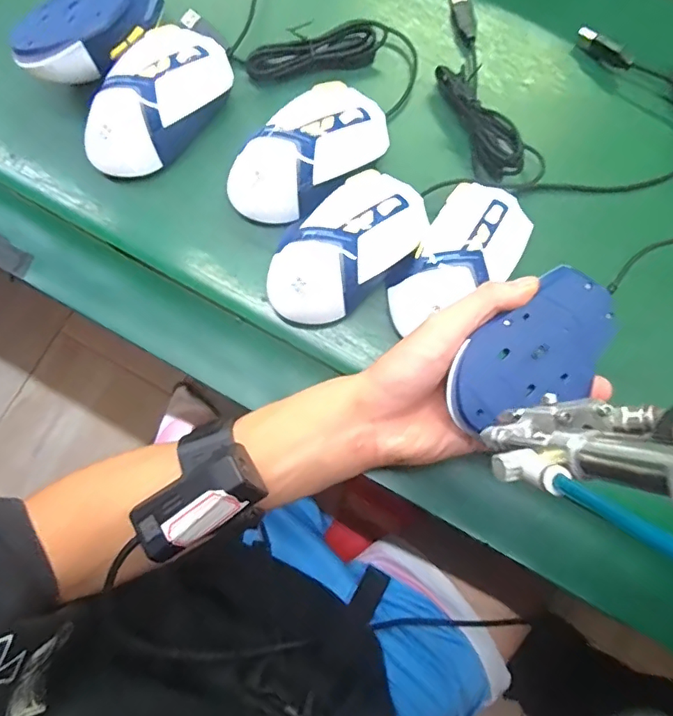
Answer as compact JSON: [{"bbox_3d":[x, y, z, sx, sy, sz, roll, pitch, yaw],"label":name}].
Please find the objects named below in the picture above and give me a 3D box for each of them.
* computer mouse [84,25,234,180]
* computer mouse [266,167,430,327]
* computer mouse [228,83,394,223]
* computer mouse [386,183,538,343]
[{"bbox_3d":[-0.131,-0.187,0.380,0.059,0.047,0.122,38,81,5],"label":"computer mouse"},{"bbox_3d":[0.007,-0.074,0.360,0.120,0.049,0.064,-42,83,-8],"label":"computer mouse"},{"bbox_3d":[-0.019,-0.144,0.372,0.120,0.045,0.067,-44,84,-8],"label":"computer mouse"},{"bbox_3d":[0.085,-0.065,0.361,0.065,0.048,0.124,38,81,5],"label":"computer mouse"}]

